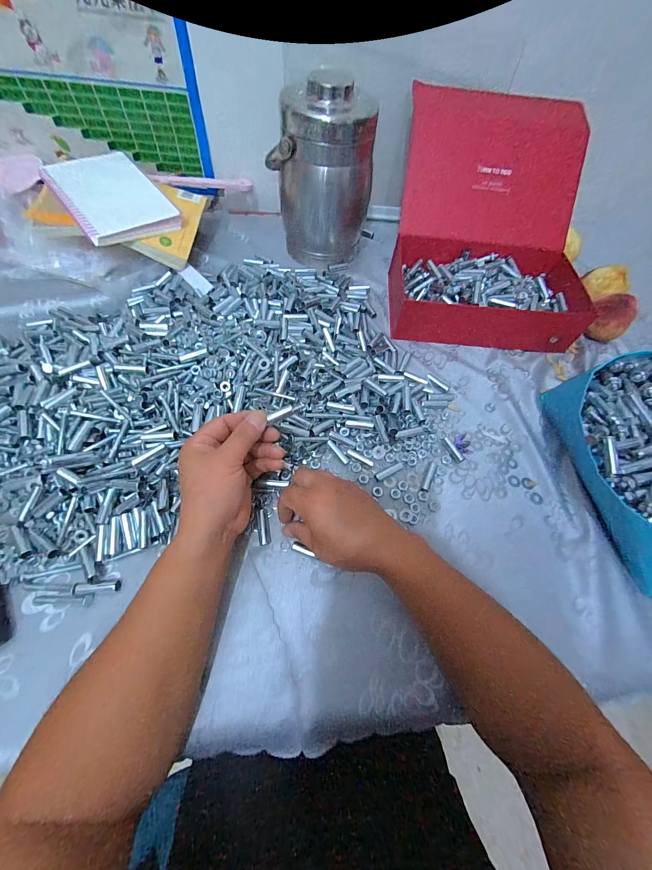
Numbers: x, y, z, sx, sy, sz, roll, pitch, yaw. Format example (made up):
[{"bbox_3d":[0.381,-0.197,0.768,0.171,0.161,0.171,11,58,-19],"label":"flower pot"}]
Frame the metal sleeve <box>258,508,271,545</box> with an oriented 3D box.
[{"bbox_3d":[-0.072,0.106,0.359,0.013,0.008,0.041,-8,62,-9],"label":"metal sleeve"}]

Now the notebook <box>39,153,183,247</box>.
[{"bbox_3d":[-0.367,-0.410,0.527,0.144,0.017,0.205,-37,81,-19],"label":"notebook"}]

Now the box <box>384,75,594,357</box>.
[{"bbox_3d":[0.279,-0.347,0.523,0.300,0.193,0.348,5,61,-2],"label":"box"}]

